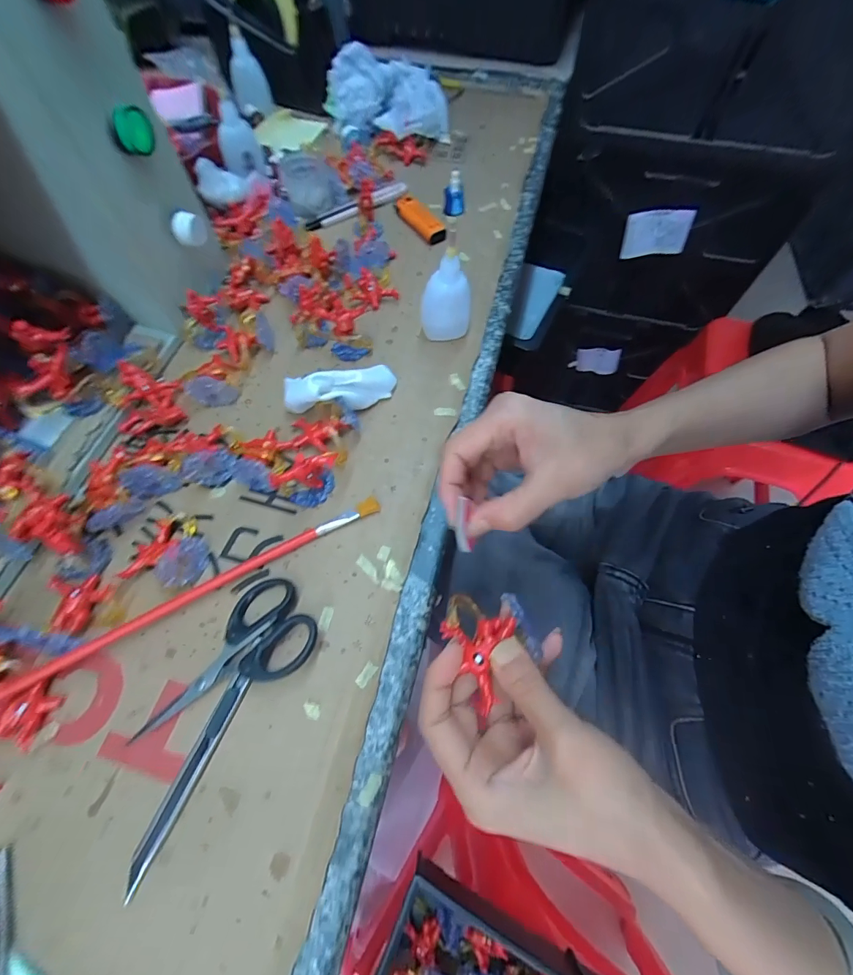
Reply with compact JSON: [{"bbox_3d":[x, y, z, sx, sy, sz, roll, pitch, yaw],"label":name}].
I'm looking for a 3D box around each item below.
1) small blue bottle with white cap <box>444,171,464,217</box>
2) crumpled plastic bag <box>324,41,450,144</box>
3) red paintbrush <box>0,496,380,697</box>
[{"bbox_3d":[0.031,-0.325,0.460,0.022,0.040,0.018,2,65,1],"label":"small blue bottle with white cap"},{"bbox_3d":[-0.047,-0.501,0.521,0.154,0.072,0.125,-8,65,-5],"label":"crumpled plastic bag"},{"bbox_3d":[-0.153,0.070,0.287,0.262,0.011,0.012,-26,68,-13],"label":"red paintbrush"}]

